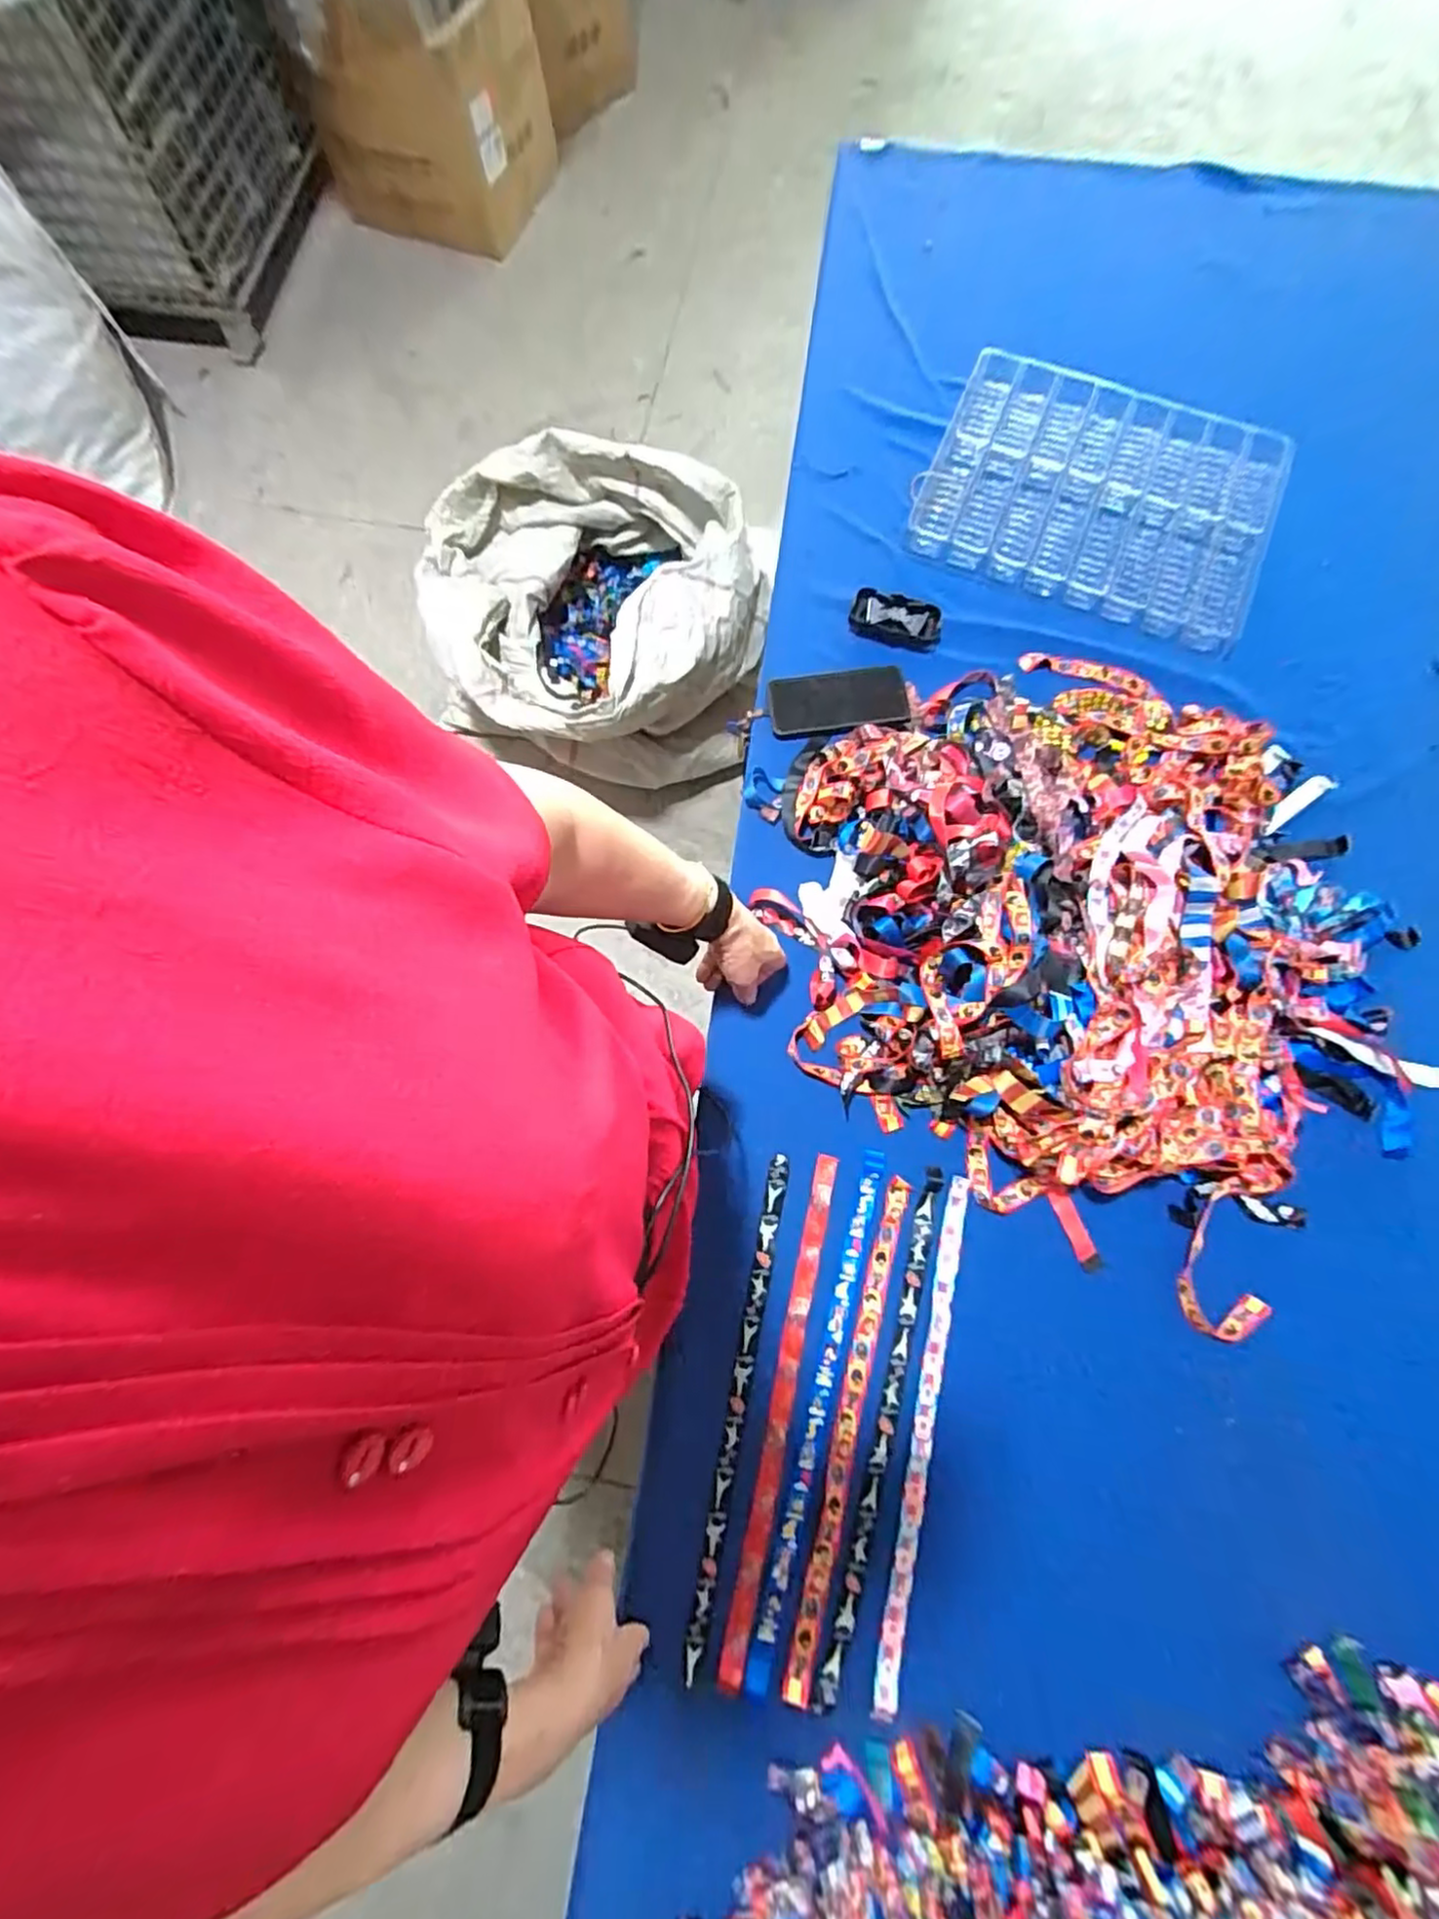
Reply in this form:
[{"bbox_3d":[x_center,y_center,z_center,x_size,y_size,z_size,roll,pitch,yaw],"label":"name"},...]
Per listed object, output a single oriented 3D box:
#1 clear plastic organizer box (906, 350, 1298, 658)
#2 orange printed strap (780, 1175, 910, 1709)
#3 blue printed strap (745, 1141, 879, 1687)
[{"bbox_3d":[0.504,-0.620,0.879,0.430,0.032,0.359,22,77,7],"label":"clear plastic organizer box"},{"bbox_3d":[0.123,0.433,0.628,0.024,0.010,0.437,14,77,8],"label":"orange printed strap"},{"bbox_3d":[0.096,0.418,0.633,0.027,0.010,0.461,16,78,5],"label":"blue printed strap"}]

